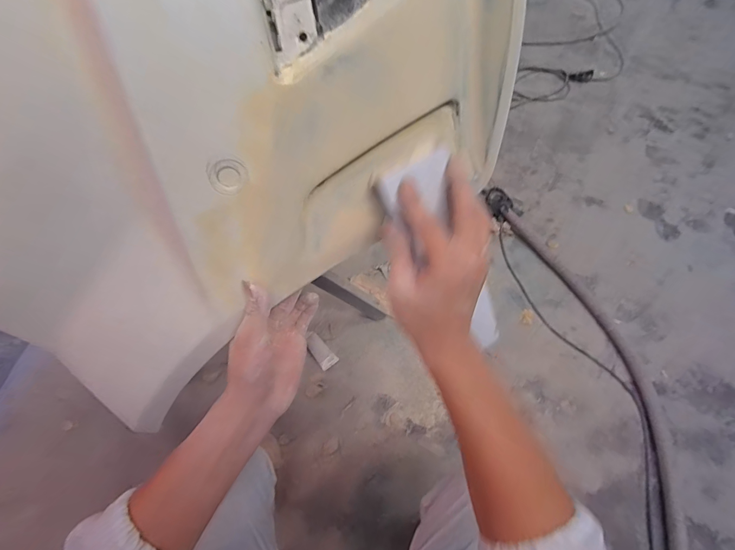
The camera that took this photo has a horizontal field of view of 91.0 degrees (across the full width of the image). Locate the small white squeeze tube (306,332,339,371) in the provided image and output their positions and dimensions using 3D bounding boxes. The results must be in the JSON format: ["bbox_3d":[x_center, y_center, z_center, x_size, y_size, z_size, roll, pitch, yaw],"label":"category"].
[{"bbox_3d":[-0.135,0.210,1.022,0.052,0.018,0.113,-32,61,-20],"label":"small white squeeze tube"}]

